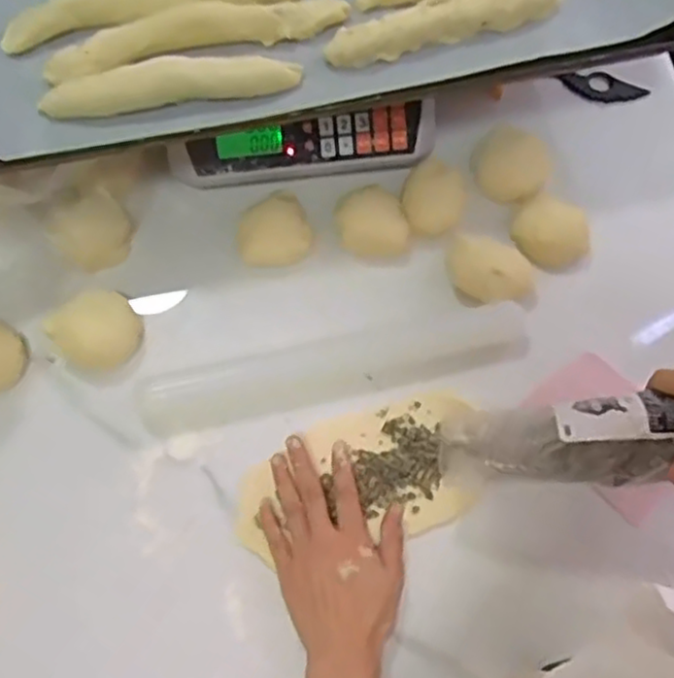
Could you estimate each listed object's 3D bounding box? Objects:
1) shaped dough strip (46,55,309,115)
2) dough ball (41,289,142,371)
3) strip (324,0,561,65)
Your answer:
[{"bbox_3d":[-0.123,-0.193,0.545,0.188,0.027,0.026,-9,71,-7],"label":"shaped dough strip"},{"bbox_3d":[-0.193,-0.008,0.580,0.065,0.029,0.064,1,70,-3],"label":"dough ball"},{"bbox_3d":[0.089,-0.255,0.575,0.198,0.027,0.031,-19,72,-10],"label":"strip"}]

